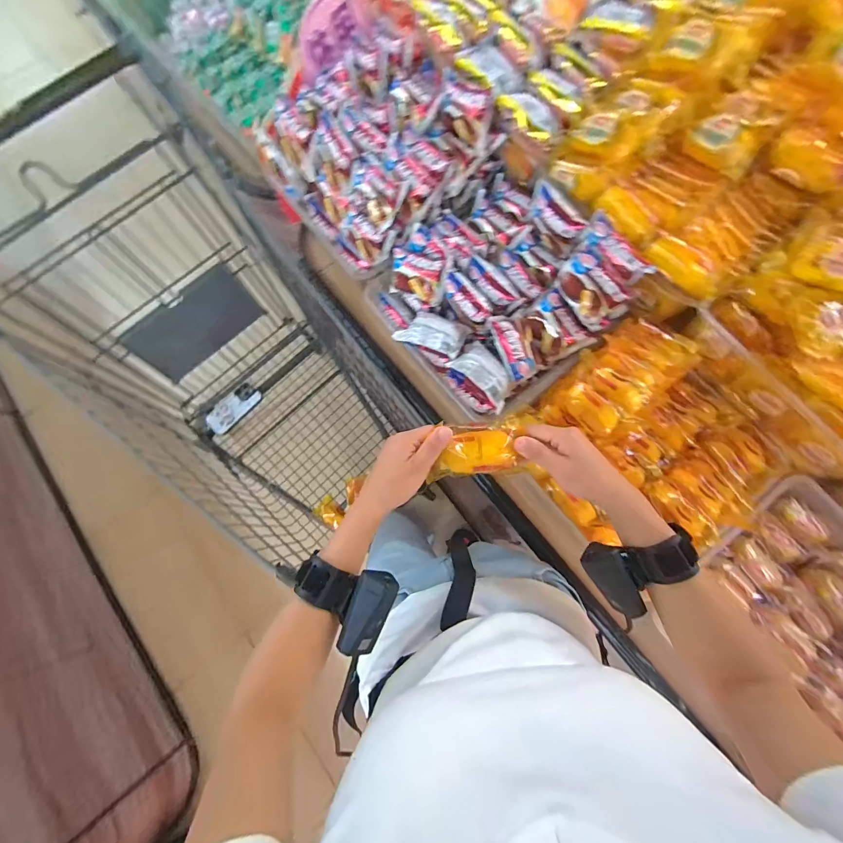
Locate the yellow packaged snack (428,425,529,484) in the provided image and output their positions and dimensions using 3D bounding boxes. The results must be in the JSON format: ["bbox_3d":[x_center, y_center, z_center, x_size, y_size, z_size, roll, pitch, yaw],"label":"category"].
[{"bbox_3d":[0.058,0.029,0.381,0.091,0.022,0.046,-4,75,0],"label":"yellow packaged snack"}]

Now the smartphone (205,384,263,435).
[{"bbox_3d":[-0.492,-0.036,0.991,0.078,0.013,0.145,41,68,13],"label":"smartphone"}]

